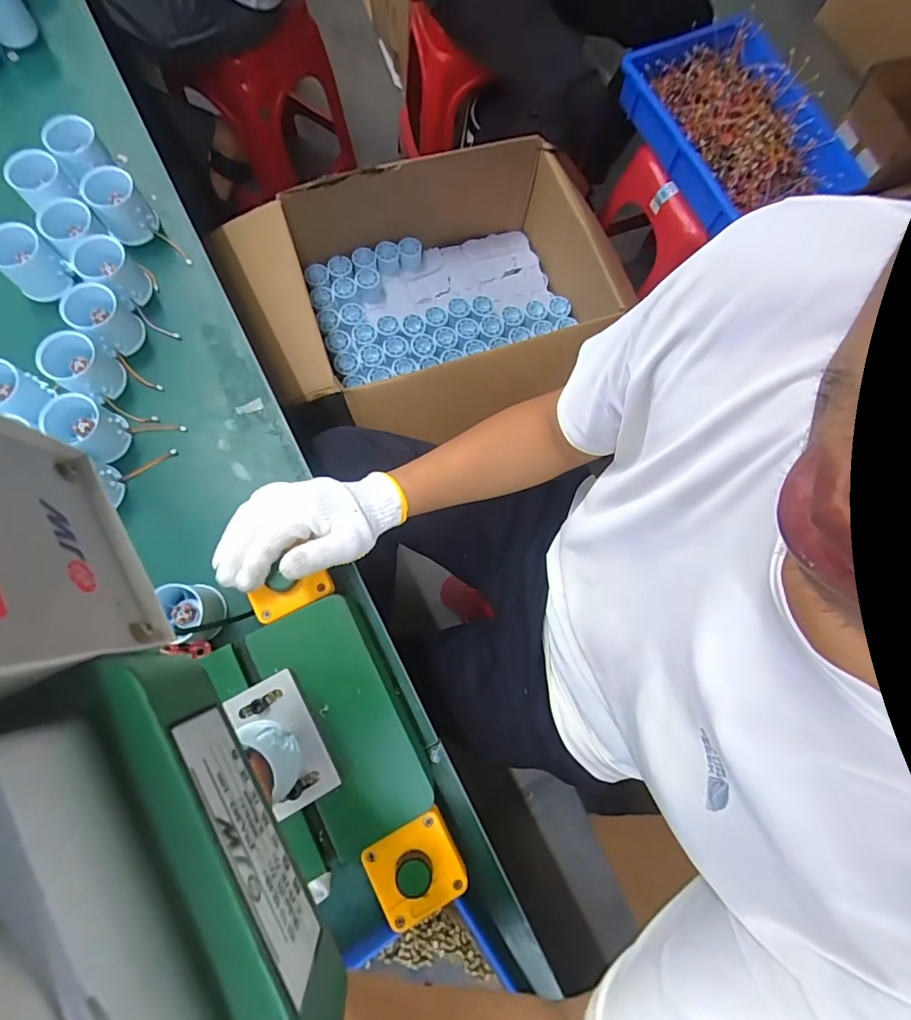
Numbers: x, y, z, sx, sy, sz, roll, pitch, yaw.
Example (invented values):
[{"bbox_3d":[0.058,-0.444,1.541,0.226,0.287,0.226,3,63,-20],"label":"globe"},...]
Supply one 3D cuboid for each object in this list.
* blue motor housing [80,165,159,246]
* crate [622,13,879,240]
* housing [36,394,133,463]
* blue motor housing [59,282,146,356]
[{"bbox_3d":[-0.368,-0.335,0.522,0.053,0.049,0.060,-35,82,-11],"label":"blue motor housing"},{"bbox_3d":[0.543,-0.733,0.931,0.305,0.101,0.436,-26,81,-10],"label":"crate"},{"bbox_3d":[-0.357,-0.081,0.465,0.050,0.052,0.048,1,77,-4],"label":"housing"},{"bbox_3d":[-0.359,-0.195,0.488,0.054,0.051,0.053,1,77,-4],"label":"blue motor housing"}]

